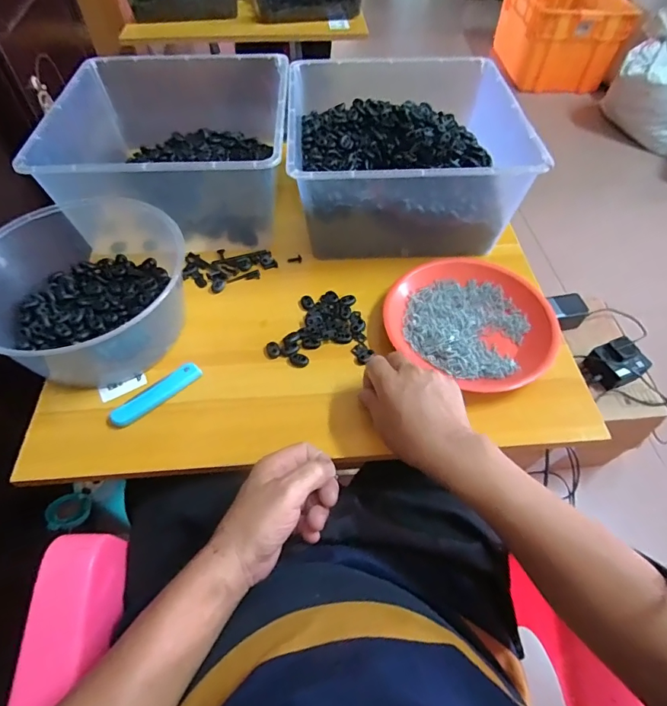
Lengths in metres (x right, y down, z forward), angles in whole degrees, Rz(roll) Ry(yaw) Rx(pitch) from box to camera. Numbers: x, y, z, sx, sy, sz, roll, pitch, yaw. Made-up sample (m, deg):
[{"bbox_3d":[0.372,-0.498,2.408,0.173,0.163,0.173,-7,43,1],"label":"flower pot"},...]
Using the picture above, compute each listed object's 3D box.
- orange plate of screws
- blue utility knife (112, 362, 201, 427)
[{"bbox_3d":[0.163,-0.041,0.524,0.190,0.028,0.162,28,59,19],"label":"orange plate of screws"},{"bbox_3d":[-0.189,0.044,0.482,0.100,0.014,0.020,-33,61,-22],"label":"blue utility knife"}]

